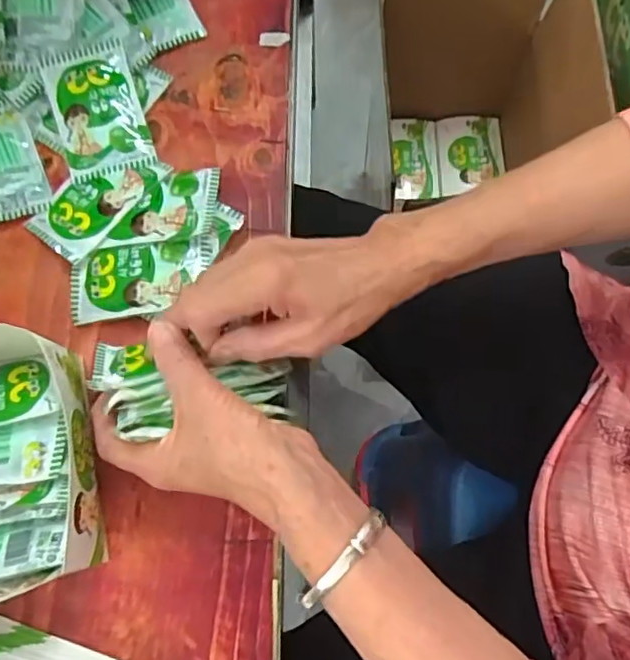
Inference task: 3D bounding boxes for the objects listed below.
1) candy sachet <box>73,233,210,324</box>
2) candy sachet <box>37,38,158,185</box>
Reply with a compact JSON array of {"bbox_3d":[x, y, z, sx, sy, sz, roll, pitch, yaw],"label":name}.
[{"bbox_3d":[-0.127,-0.037,0.437,0.101,0.017,0.053,-7,75,-1],"label":"candy sachet"},{"bbox_3d":[-0.172,-0.173,0.476,0.067,0.022,0.109,-18,75,-4],"label":"candy sachet"}]

